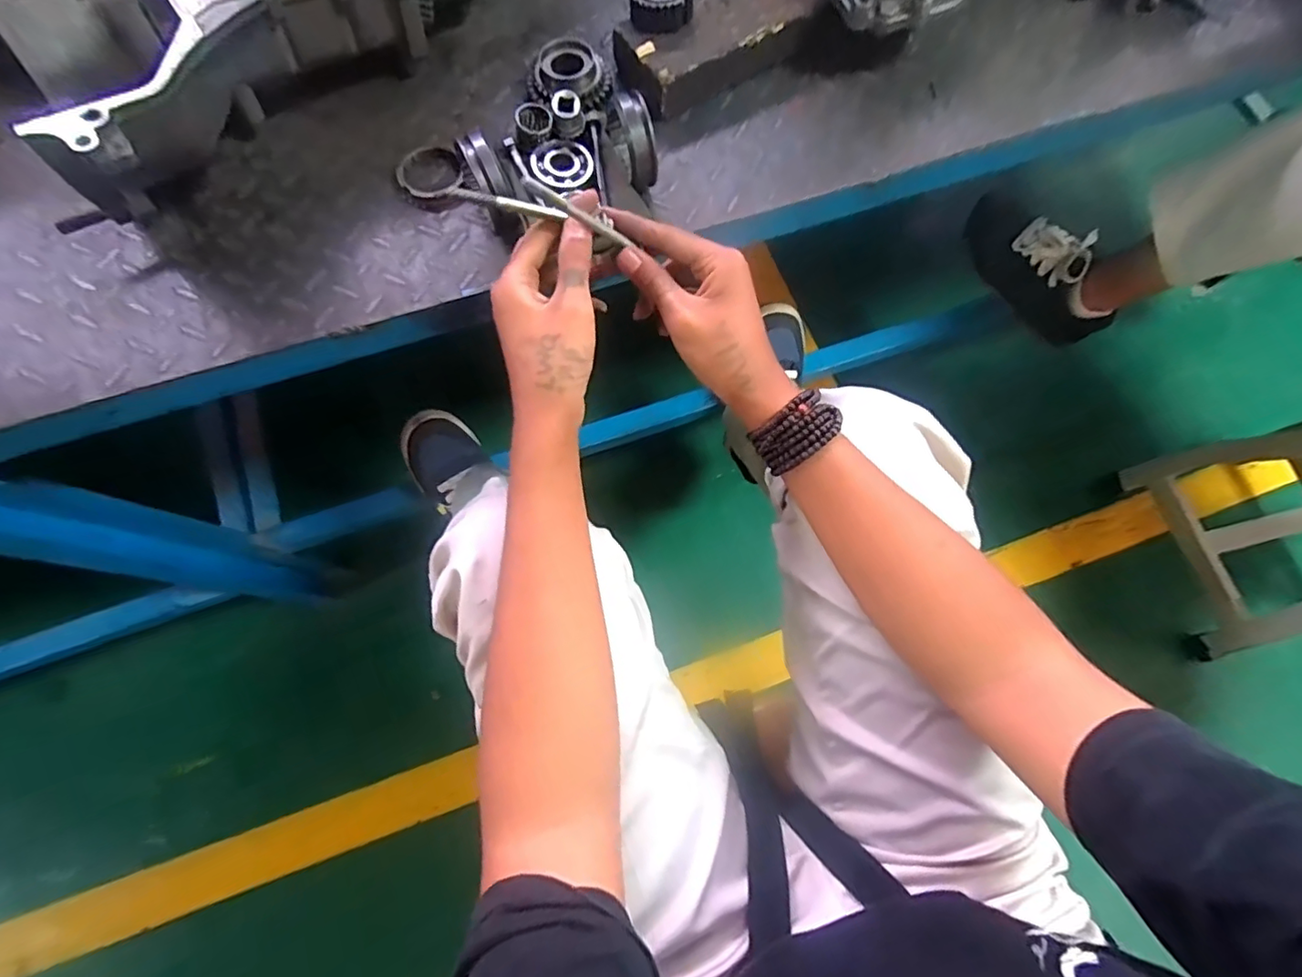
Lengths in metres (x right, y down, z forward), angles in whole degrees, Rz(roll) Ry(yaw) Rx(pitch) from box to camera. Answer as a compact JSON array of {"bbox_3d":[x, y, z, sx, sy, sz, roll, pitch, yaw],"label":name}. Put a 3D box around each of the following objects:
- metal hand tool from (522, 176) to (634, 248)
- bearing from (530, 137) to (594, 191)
[{"bbox_3d":[-0.046,-0.178,0.370,0.085,0.009,0.008,14,67,-44],"label":"metal hand tool"},{"bbox_3d":[-0.076,-0.274,0.478,0.051,0.010,0.049,0,74,-1],"label":"bearing"}]

